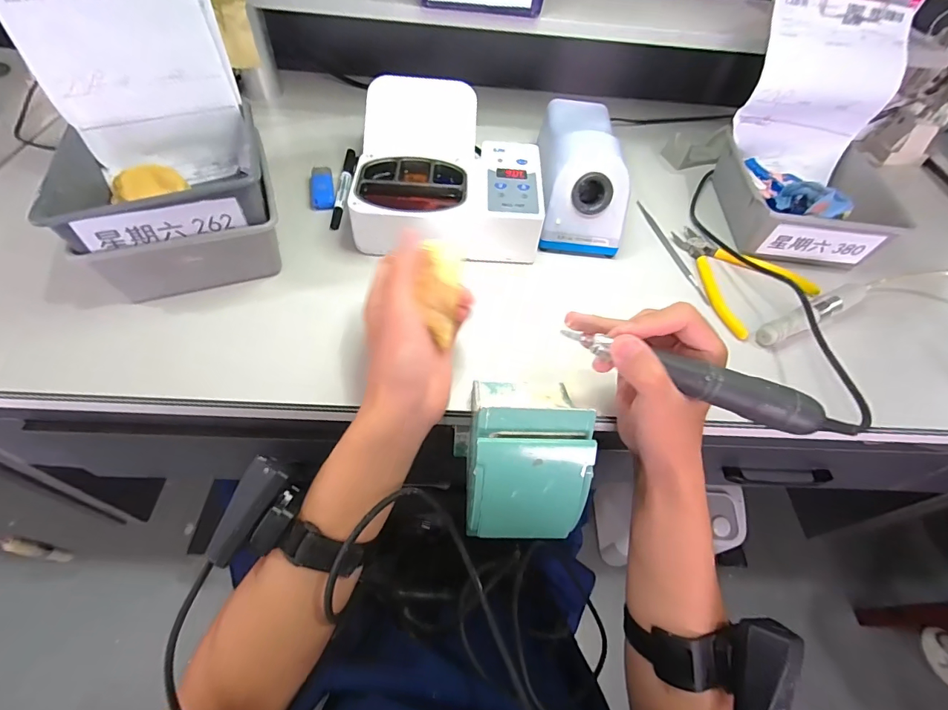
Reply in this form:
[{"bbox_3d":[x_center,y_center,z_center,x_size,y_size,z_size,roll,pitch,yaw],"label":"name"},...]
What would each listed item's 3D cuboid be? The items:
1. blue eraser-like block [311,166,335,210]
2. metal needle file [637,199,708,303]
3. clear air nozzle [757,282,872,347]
[{"bbox_3d":[-0.171,-0.189,0.486,0.025,0.016,0.066,-8,56,-11],"label":"blue eraser-like block"},{"bbox_3d":[0.219,-0.120,0.480,0.010,0.004,0.167,-6,55,-9],"label":"metal needle file"},{"bbox_3d":[0.335,-0.042,0.423,0.147,0.029,0.023,-23,59,-20],"label":"clear air nozzle"}]

